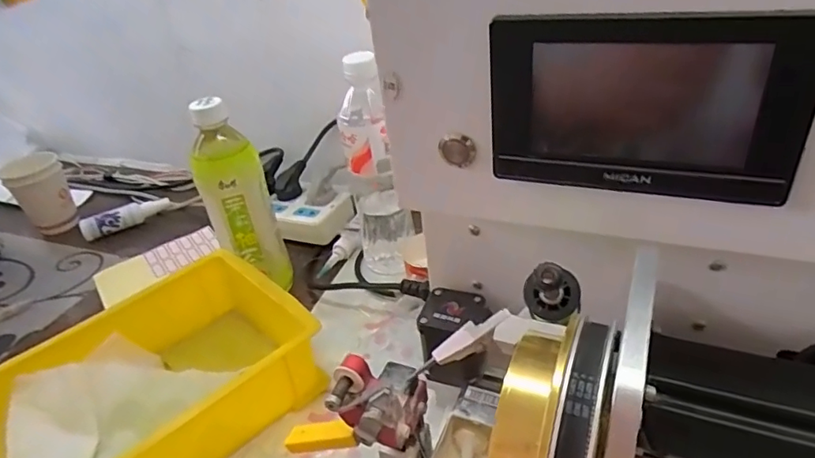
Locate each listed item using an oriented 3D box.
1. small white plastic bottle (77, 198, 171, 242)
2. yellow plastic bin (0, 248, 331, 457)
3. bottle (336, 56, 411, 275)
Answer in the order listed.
[{"bbox_3d":[-0.386,-0.018,0.738,0.116,0.030,0.027,-23,37,-21],"label":"small white plastic bottle"},{"bbox_3d":[-0.213,0.141,0.461,0.180,0.093,0.239,25,46,39],"label":"yellow plastic bin"},{"bbox_3d":[-0.031,-0.045,0.556,0.058,0.207,0.065,-8,34,0],"label":"bottle"}]

